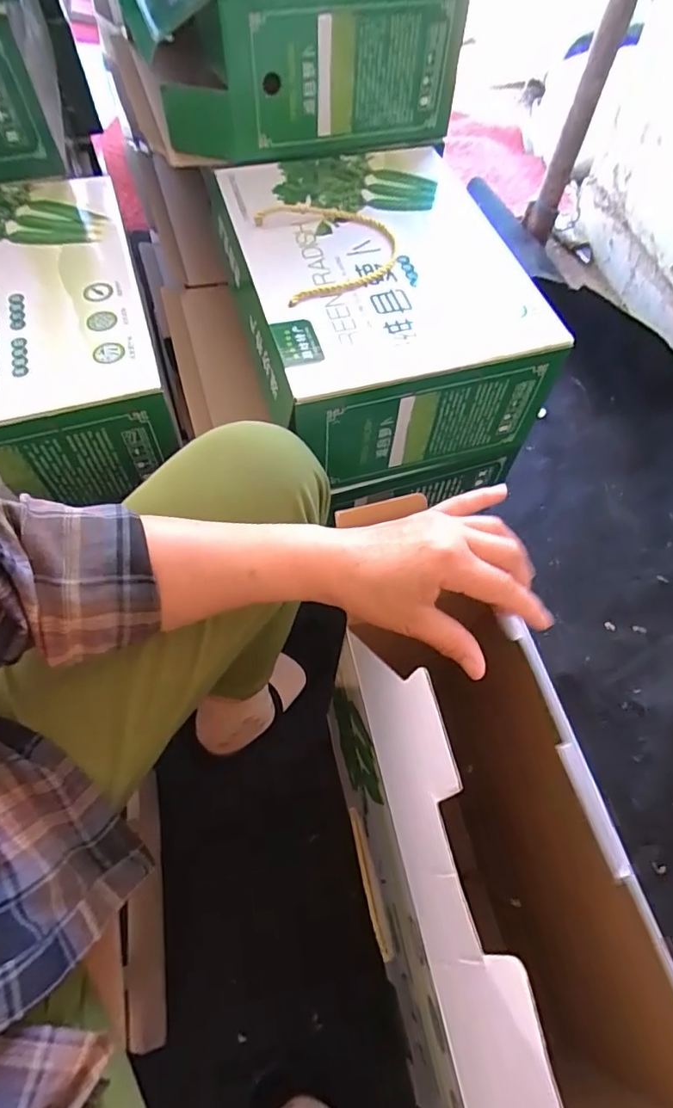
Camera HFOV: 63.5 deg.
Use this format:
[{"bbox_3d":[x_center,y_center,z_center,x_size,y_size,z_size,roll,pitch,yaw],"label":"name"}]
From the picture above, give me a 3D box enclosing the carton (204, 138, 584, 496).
[{"bbox_3d":[0.037,-0.277,0.596,0.282,0.130,0.370,-13,63,-9],"label":"carton"}]

